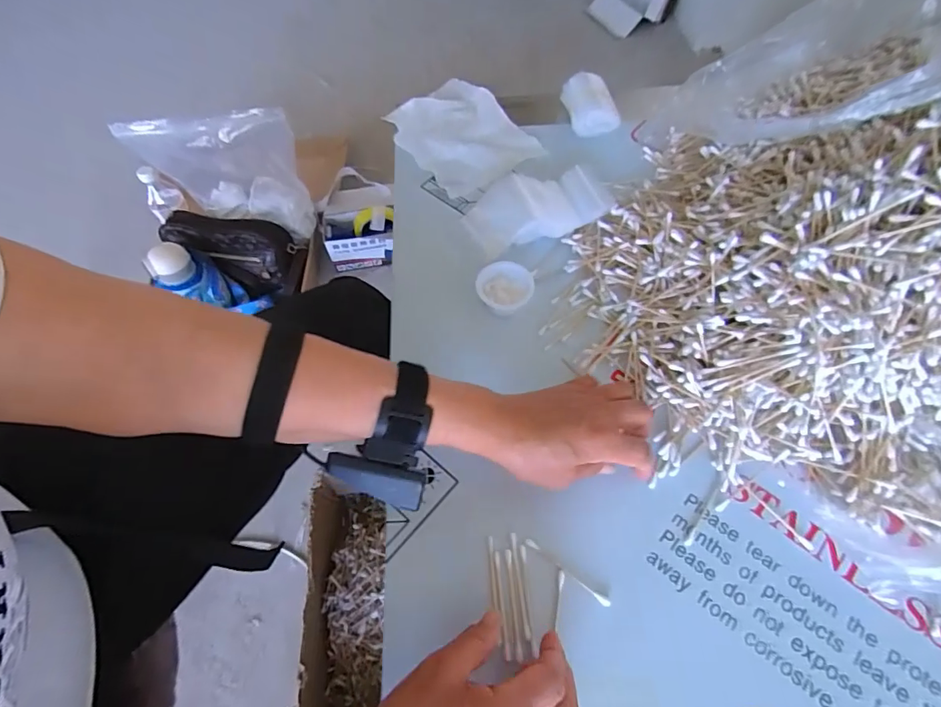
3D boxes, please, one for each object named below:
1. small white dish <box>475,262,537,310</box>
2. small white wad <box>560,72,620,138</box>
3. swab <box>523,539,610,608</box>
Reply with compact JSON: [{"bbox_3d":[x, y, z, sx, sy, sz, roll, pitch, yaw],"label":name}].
[{"bbox_3d":[0.034,-0.062,0.471,0.055,0.028,0.051,-1,61,1],"label":"small white dish"},{"bbox_3d":[0.146,-0.302,0.581,0.053,0.038,0.070,-9,62,-3],"label":"small white wad"},{"bbox_3d":[0.073,0.165,0.361,0.073,0.004,0.006,34,68,16],"label":"swab"}]

